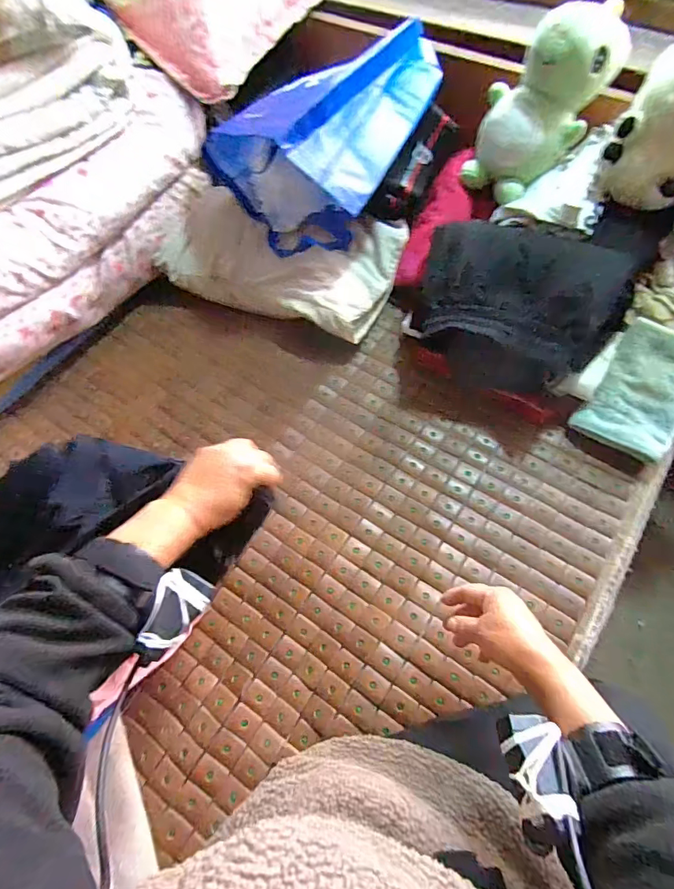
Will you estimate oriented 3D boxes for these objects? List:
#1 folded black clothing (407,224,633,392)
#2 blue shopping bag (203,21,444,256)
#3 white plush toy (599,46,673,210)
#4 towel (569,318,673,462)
[{"bbox_3d":[0.255,-0.205,0.634,0.274,0.110,0.229,18,65,11],"label":"folded black clothing"},{"bbox_3d":[-0.033,-0.523,0.749,0.321,0.178,0.361,29,67,16],"label":"blue shopping bag"},{"bbox_3d":[0.448,-0.422,0.603,0.131,0.147,0.100,28,67,16],"label":"white plush toy"},{"bbox_3d":[0.436,-0.076,0.629,0.122,0.019,0.169,31,100,19],"label":"towel"}]

